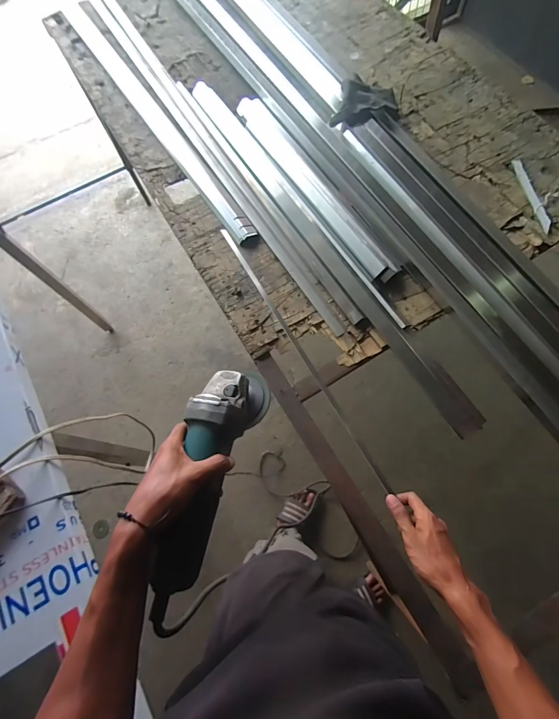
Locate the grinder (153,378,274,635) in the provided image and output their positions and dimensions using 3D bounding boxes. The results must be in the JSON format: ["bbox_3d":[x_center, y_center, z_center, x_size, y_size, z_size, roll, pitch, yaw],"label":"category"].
[{"bbox_3d":[-0.092,0.155,0.437,0.084,0.082,0.303,12,69,7],"label":"grinder"}]

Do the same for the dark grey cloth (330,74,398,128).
[{"bbox_3d":[0.224,-0.648,0.861,0.160,0.050,0.166,14,71,8],"label":"dark grey cloth"}]

